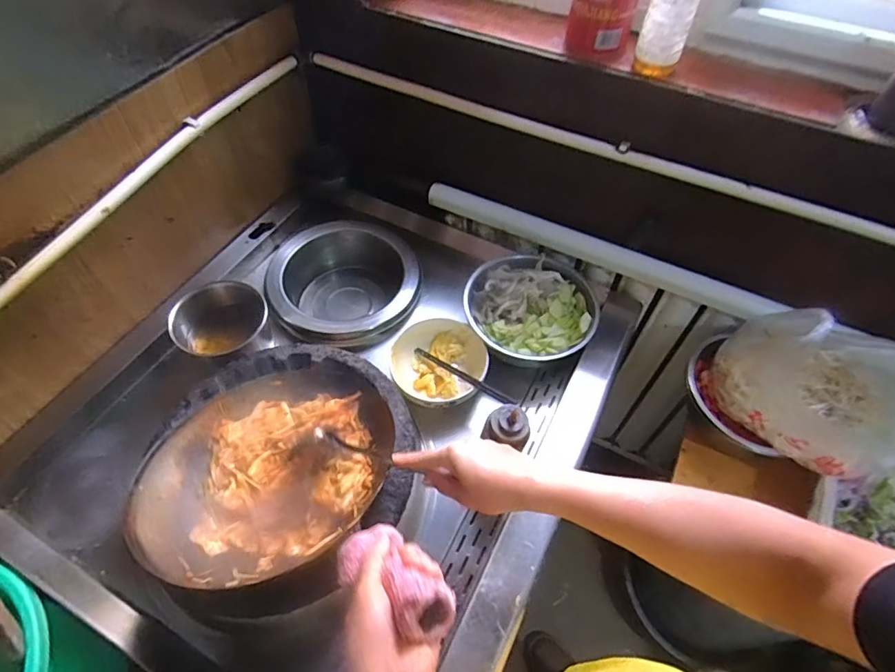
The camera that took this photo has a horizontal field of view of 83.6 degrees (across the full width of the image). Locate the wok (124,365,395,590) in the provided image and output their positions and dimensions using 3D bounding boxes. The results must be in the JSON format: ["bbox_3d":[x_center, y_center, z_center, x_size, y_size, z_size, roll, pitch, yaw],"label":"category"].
[{"bbox_3d":[-0.252,0.170,0.705,0.326,0.098,0.309,-23,58,-17],"label":"wok"}]

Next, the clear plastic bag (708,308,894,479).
[{"bbox_3d":[0.580,0.056,0.752,0.229,0.178,0.272,-31,61,-21],"label":"clear plastic bag"}]

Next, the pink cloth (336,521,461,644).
[{"bbox_3d":[-0.051,0.210,0.451,0.131,0.042,0.062,10,46,48],"label":"pink cloth"}]

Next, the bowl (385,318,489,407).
[{"bbox_3d":[-0.015,0.051,0.872,0.162,0.059,0.163,1,54,-1],"label":"bowl"}]

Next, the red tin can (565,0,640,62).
[{"bbox_3d":[0.224,-0.473,0.722,0.093,0.120,0.070,14,55,9],"label":"red tin can"}]

